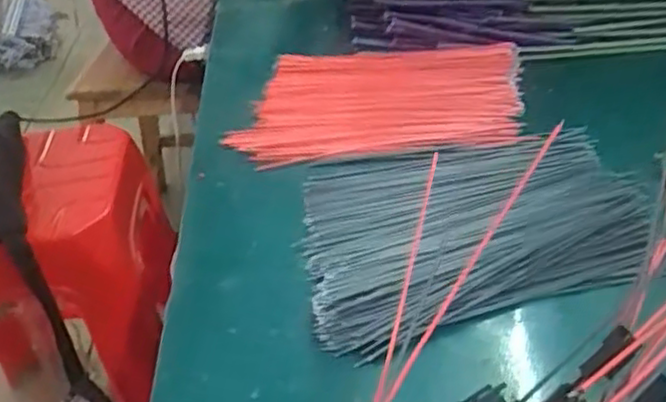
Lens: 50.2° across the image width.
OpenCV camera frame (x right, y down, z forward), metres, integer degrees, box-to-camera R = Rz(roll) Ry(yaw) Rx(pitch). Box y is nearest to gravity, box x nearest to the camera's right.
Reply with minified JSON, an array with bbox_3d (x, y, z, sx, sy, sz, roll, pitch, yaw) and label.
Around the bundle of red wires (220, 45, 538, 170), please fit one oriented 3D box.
[{"bbox_3d":[0.035,-0.073,0.505,0.195,0.018,0.133,-3,35,6],"label":"bundle of red wires"}]

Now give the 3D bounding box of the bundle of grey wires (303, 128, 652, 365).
[{"bbox_3d":[0.075,0.011,0.380,0.176,0.011,0.157,-7,35,0],"label":"bundle of grey wires"}]

